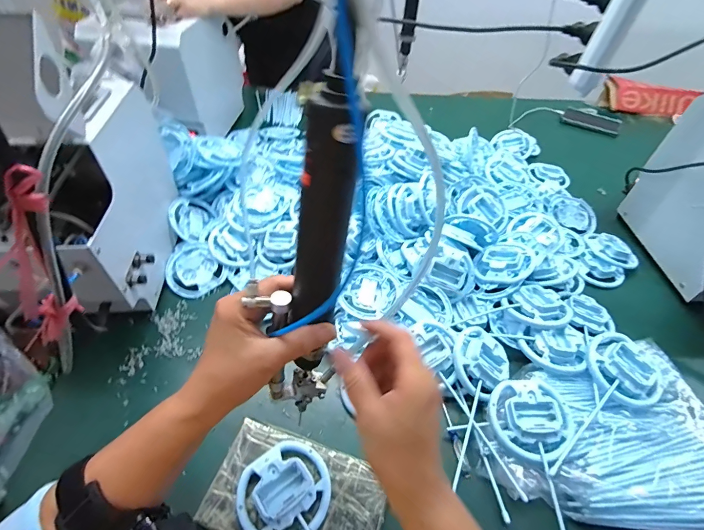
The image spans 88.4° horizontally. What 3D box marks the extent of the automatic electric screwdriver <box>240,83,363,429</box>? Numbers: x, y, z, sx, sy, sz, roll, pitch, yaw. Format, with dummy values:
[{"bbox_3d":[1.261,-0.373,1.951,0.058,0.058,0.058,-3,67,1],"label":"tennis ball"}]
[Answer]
[{"bbox_3d":[-0.030,0.026,0.277,0.040,0.311,0.047,36,45,25],"label":"automatic electric screwdriver"}]

